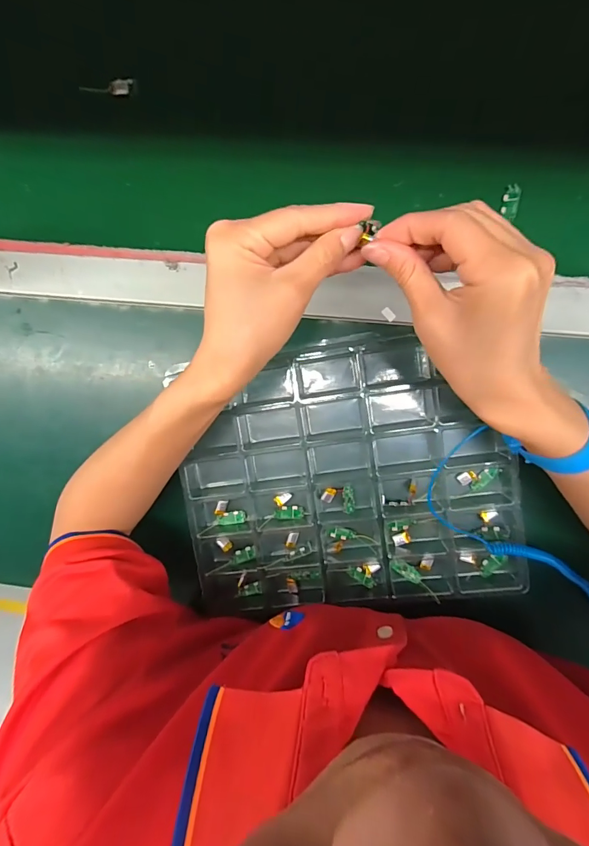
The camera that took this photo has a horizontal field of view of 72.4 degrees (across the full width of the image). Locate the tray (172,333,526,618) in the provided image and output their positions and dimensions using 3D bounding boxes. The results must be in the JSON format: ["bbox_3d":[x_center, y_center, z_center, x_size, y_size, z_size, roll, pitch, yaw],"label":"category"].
[{"bbox_3d":[0.043,0.049,0.367,0.287,0.048,0.239,-8,97,7],"label":"tray"}]

